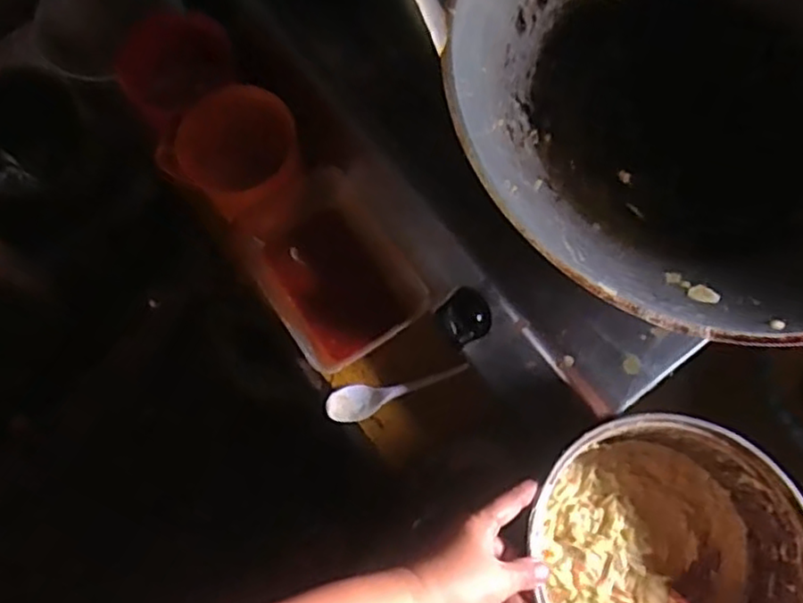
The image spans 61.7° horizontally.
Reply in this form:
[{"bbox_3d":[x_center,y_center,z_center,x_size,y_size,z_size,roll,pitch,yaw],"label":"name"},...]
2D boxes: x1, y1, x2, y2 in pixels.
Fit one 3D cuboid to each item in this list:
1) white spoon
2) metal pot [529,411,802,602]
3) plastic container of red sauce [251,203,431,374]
[{"bbox_3d":[-0.004,0.085,0.623,0.130,0.015,0.032,-12,77,-5],"label":"white spoon"},{"bbox_3d":[0.189,0.191,0.521,0.196,0.117,0.191,0,76,-2],"label":"metal pot"},{"bbox_3d":[-0.064,-0.023,0.630,0.124,0.051,0.163,-34,80,-9],"label":"plastic container of red sauce"}]

